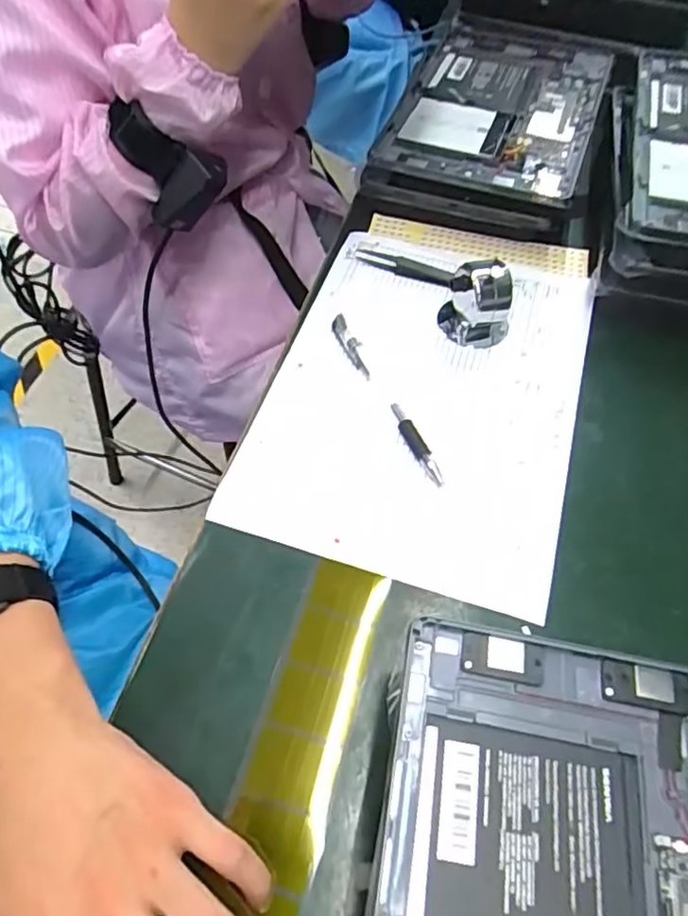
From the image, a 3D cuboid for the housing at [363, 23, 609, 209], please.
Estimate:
[{"bbox_3d":[0.145,-0.322,0.562,0.165,0.015,0.255,20,57,9],"label":"housing"}]

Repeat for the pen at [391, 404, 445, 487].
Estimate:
[{"bbox_3d":[0.049,-0.009,0.413,0.010,0.014,0.064,-21,60,-15],"label":"pen"}]

